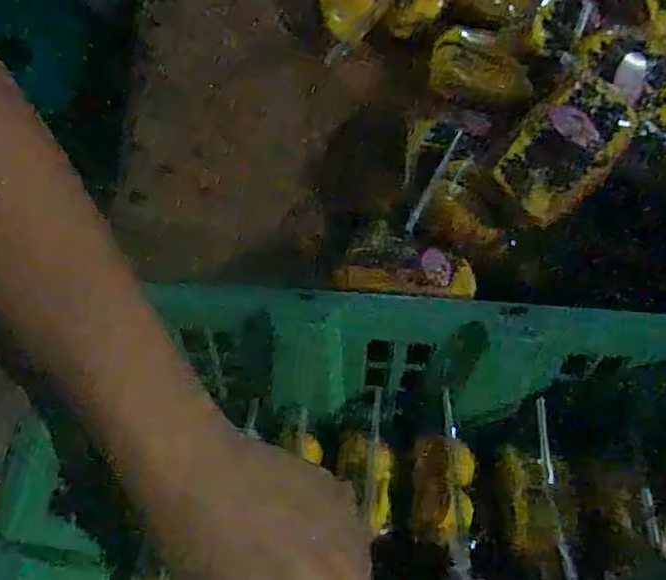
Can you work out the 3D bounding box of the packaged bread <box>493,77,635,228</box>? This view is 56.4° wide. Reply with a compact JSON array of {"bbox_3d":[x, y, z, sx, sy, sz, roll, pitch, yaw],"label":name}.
[{"bbox_3d":[0.168,-0.101,0.454,0.064,0.033,0.109,39,78,9],"label":"packaged bread"}]

